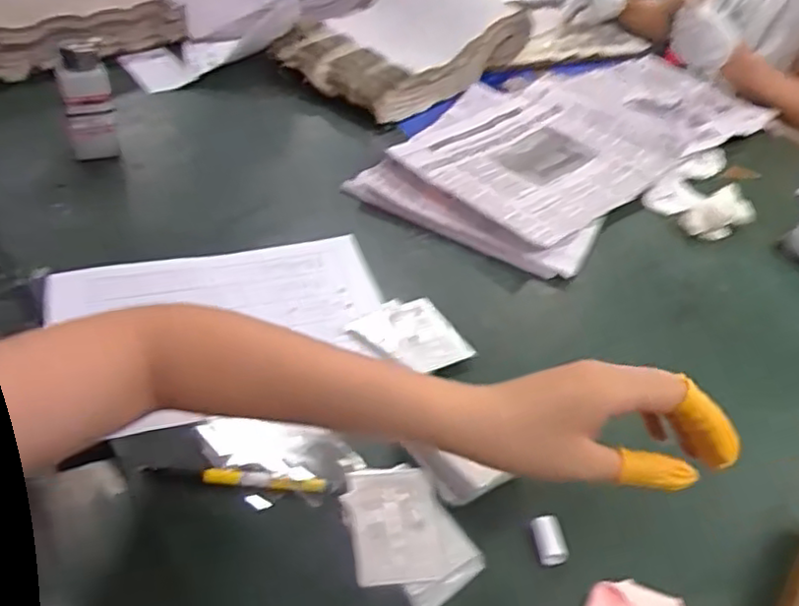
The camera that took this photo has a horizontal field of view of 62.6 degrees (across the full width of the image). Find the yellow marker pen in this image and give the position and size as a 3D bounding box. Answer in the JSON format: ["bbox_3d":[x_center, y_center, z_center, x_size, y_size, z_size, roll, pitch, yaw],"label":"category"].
[{"bbox_3d":[-0.117,0.127,0.477,0.139,0.011,0.013,7,40,0],"label":"yellow marker pen"}]

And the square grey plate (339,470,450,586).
[{"bbox_3d":[-0.005,0.154,0.456,0.062,0.005,0.086,-5,42,-14],"label":"square grey plate"}]

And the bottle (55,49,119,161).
[{"bbox_3d":[-0.351,-0.221,0.740,0.052,0.117,0.035,-12,44,-21],"label":"bottle"}]

